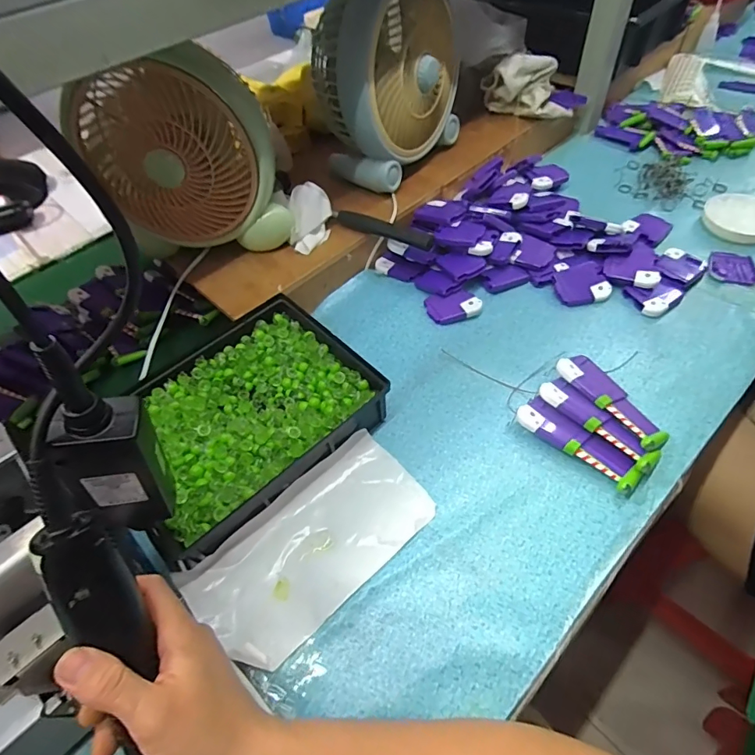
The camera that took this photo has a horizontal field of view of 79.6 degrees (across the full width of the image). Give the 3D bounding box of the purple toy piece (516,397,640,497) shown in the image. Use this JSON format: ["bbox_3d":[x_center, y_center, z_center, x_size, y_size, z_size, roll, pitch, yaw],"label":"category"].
[{"bbox_3d":[0.192,0.066,0.439,0.118,0.022,0.033,35,62,26],"label":"purple toy piece"}]

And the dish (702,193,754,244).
[{"bbox_3d":[0.487,-0.218,0.608,0.079,0.015,0.096,-6,53,-1],"label":"dish"}]

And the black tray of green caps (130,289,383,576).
[{"bbox_3d":[-0.132,0.036,0.467,0.239,0.049,0.190,-37,59,-22],"label":"black tray of green caps"}]

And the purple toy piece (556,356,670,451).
[{"bbox_3d":[0.238,0.023,0.461,0.046,0.029,0.117,-30,57,-18],"label":"purple toy piece"}]

